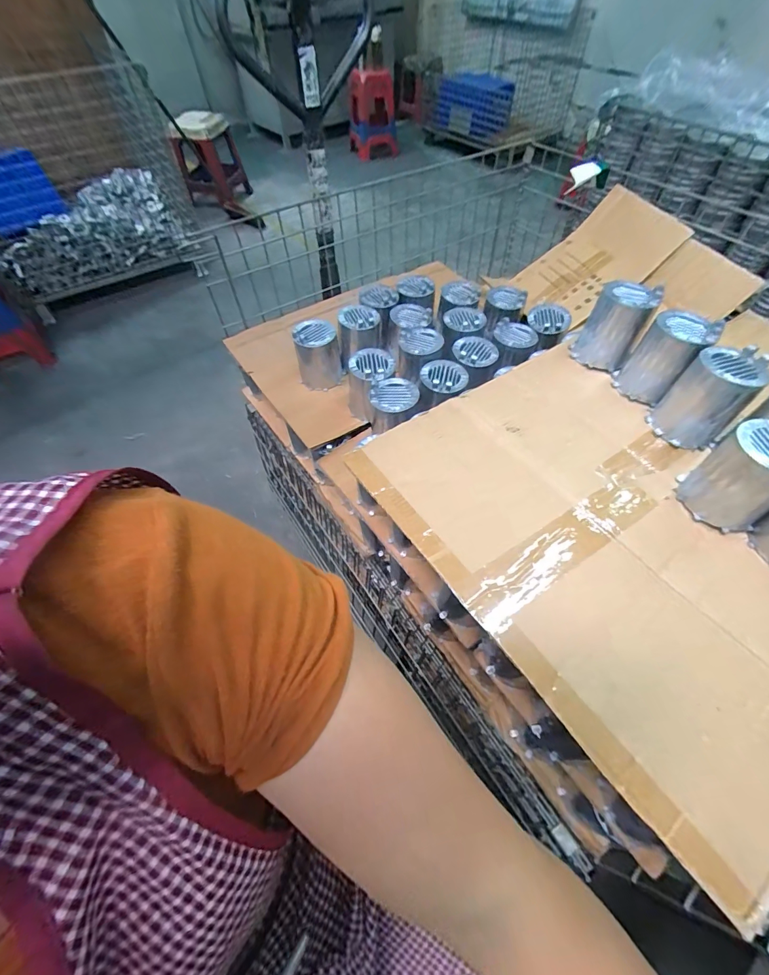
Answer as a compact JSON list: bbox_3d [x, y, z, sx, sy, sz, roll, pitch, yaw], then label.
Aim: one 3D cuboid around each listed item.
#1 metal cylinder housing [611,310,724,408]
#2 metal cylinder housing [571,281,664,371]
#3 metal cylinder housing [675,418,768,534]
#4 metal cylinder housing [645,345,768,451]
[{"bbox_3d":[0.435,-0.204,0.617,0.091,0.118,0.087,35,63,22],"label":"metal cylinder housing"},{"bbox_3d":[0.382,-0.269,0.663,0.090,0.126,0.074,26,60,17],"label":"metal cylinder housing"},{"bbox_3d":[0.455,-0.019,0.486,0.096,0.122,0.091,-25,59,-15],"label":"metal cylinder housing"},{"bbox_3d":[0.463,-0.130,0.567,0.097,0.115,0.088,-39,64,-23],"label":"metal cylinder housing"}]

